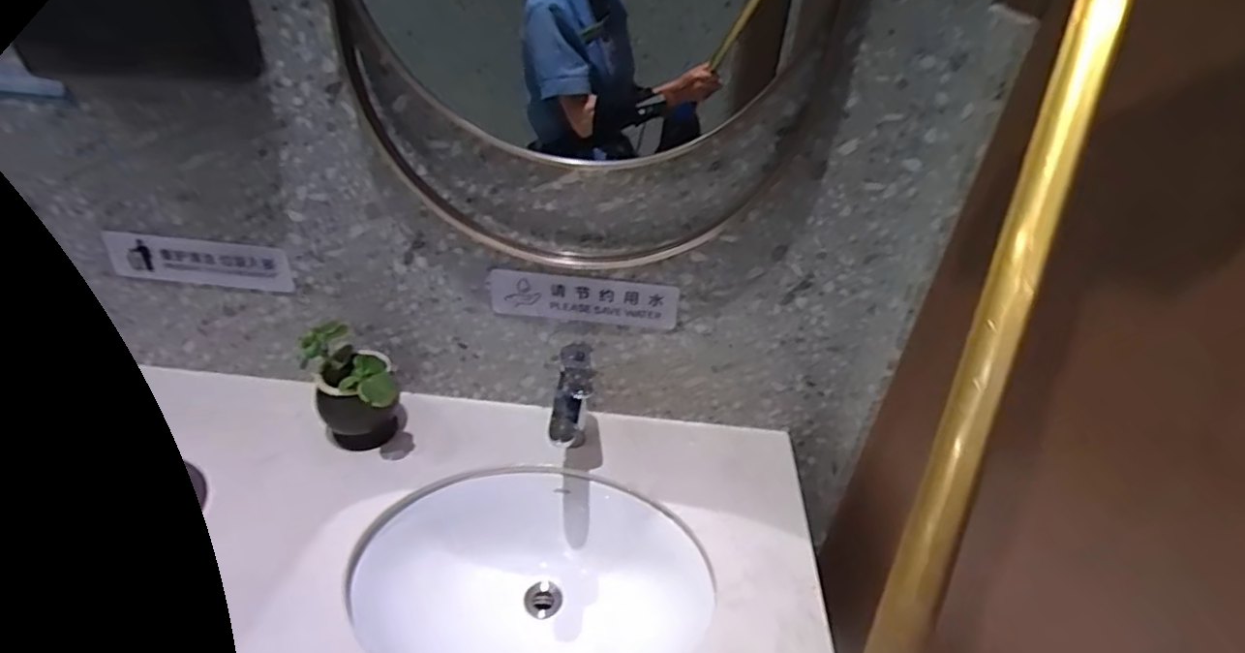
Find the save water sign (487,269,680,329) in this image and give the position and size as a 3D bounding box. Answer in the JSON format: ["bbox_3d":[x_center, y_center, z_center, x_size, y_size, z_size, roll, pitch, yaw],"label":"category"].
[{"bbox_3d":[-0.060,-0.041,0.960,0.290,0.079,0.007,5,35,0],"label":"save water sign"}]

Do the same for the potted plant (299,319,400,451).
[{"bbox_3d":[-0.406,0.102,0.939,0.105,0.177,0.163,-14,39,-25],"label":"potted plant"}]

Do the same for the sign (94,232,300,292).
[{"bbox_3d":[-0.658,-0.099,0.961,0.281,0.074,0.007,6,35,2],"label":"sign"}]

